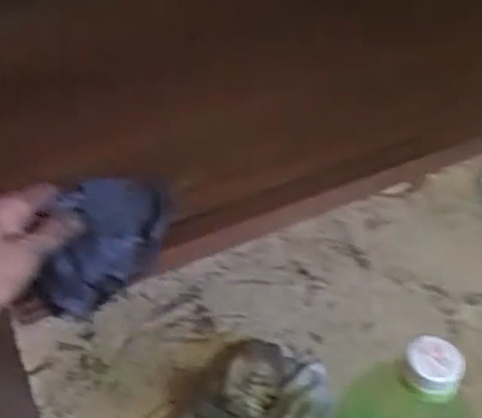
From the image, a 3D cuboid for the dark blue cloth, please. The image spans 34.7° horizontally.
[{"bbox_3d":[-0.107,0.027,0.593,0.079,0.072,0.109,22,55,22],"label":"dark blue cloth"}]

